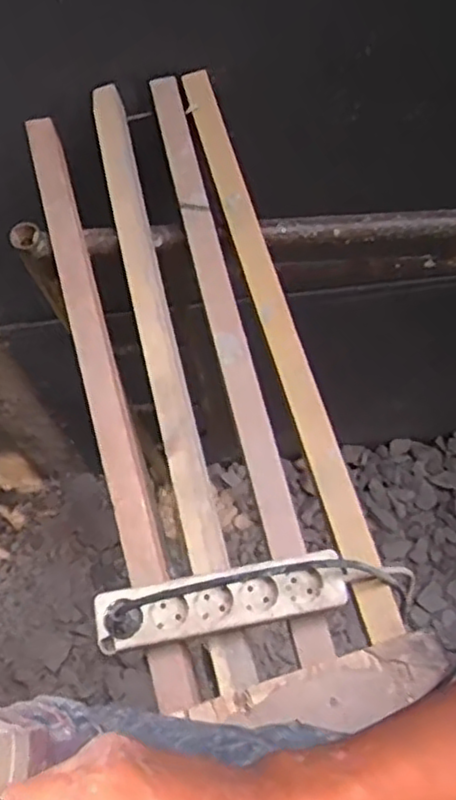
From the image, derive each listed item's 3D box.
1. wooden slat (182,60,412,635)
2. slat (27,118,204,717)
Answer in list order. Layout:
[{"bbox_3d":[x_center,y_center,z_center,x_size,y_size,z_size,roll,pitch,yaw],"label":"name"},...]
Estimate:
[{"bbox_3d":[0.058,-0.108,0.828,0.039,0.035,0.766,-15,66,-4],"label":"wooden slat"},{"bbox_3d":[-0.153,-0.045,0.810,0.042,0.018,0.771,-16,66,-5],"label":"slat"}]

